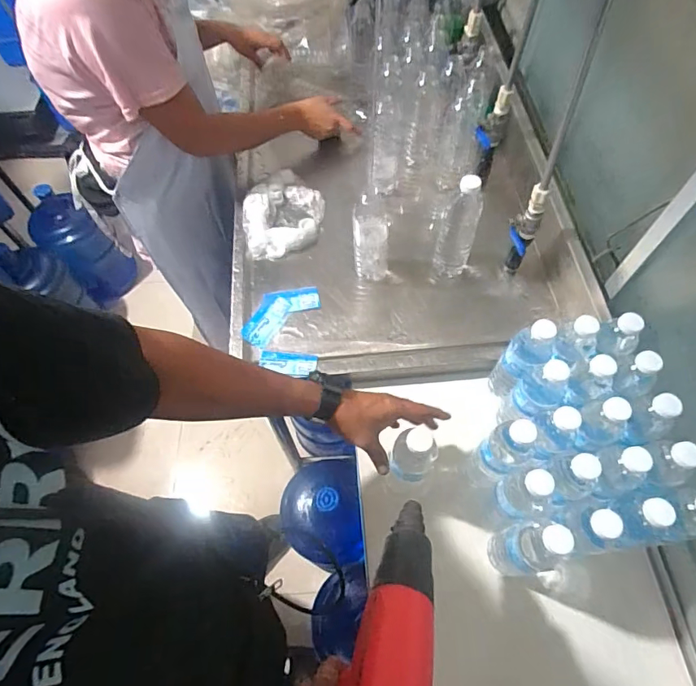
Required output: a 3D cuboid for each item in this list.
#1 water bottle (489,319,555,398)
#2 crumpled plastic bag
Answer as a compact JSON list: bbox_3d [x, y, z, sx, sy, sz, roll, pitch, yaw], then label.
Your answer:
[{"bbox_3d":[0.266,0.035,0.734,0.058,0.200,0.057,-40,69,-19],"label":"water bottle"},{"bbox_3d":[-0.135,-0.278,0.975,0.165,0.046,0.210,-8,63,-4],"label":"crumpled plastic bag"}]

